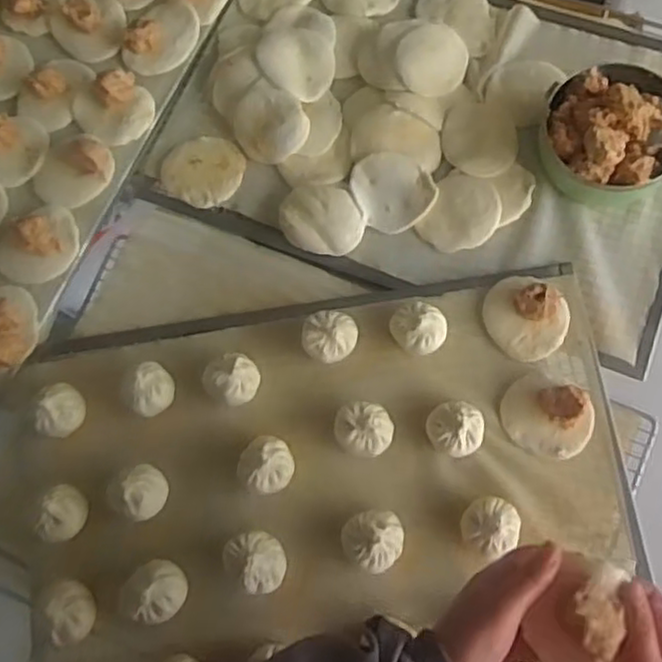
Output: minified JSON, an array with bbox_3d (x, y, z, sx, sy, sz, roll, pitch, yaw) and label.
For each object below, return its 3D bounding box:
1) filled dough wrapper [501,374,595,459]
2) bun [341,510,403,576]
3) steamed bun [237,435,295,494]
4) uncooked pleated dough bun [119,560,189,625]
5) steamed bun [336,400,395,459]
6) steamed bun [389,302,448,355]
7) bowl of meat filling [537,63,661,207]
[{"bbox_3d":[0.213,0.082,0.687,0.085,0.022,0.077,6,75,5],"label":"filled dough wrapper"},{"bbox_3d":[0.042,0.197,0.668,0.055,0.036,0.054,-1,75,4],"label":"bun"},{"bbox_3d":[-0.062,0.129,0.682,0.055,0.036,0.052,-1,75,4],"label":"steamed bun"},{"bbox_3d":[-0.167,0.247,0.662,0.064,0.033,0.054,-40,76,-7],"label":"uncooked pleated dough bun"},{"bbox_3d":[0.032,0.095,0.686,0.056,0.030,0.051,-1,75,4],"label":"steamed bun"},{"bbox_3d":[0.090,-0.005,0.716,0.050,0.028,0.057,-38,76,-7],"label":"steamed bun"},{"bbox_3d":[0.305,-0.213,0.747,0.137,0.081,0.139,-1,75,4],"label":"bowl of meat filling"}]

